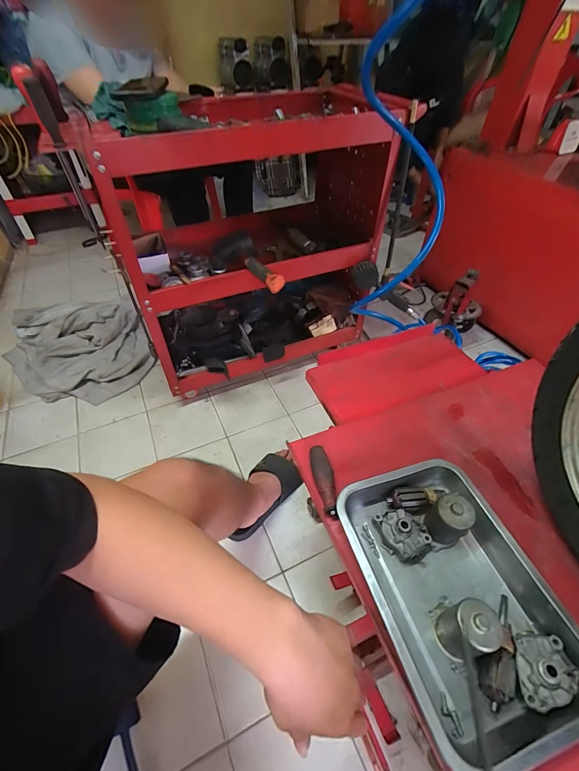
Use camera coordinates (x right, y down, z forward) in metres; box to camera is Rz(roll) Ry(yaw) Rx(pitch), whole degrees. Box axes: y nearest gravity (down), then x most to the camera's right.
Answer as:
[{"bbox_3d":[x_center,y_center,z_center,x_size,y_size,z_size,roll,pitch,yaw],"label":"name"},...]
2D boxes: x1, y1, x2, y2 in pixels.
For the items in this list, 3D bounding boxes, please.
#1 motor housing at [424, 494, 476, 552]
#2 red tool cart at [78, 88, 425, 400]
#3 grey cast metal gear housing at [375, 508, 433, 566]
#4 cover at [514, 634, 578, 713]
[{"bbox_3d":[0.220,0.192,0.480,0.057,0.077,0.052,-30,55,-24],"label":"motor housing"},{"bbox_3d":[-0.101,-0.424,1.042,0.730,0.668,0.556,-18,51,-15],"label":"red tool cart"},{"bbox_3d":[0.168,0.209,0.487,0.068,0.035,0.074,0,48,0],"label":"grey cast metal gear housing"},{"bbox_3d":[0.284,0.313,0.377,0.068,0.019,0.061,-8,49,-6],"label":"cover"}]

